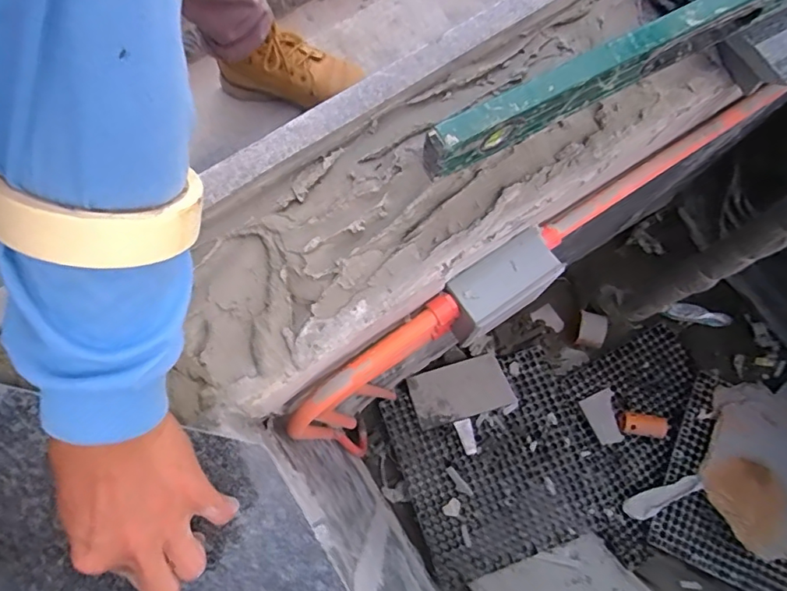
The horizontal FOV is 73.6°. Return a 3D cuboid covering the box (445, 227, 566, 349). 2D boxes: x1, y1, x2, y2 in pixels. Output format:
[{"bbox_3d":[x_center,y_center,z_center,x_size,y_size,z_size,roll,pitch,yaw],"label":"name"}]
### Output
[{"bbox_3d":[0.117,-0.010,0.578,0.130,0.072,0.066,-33,79,-8],"label":"box"}]

